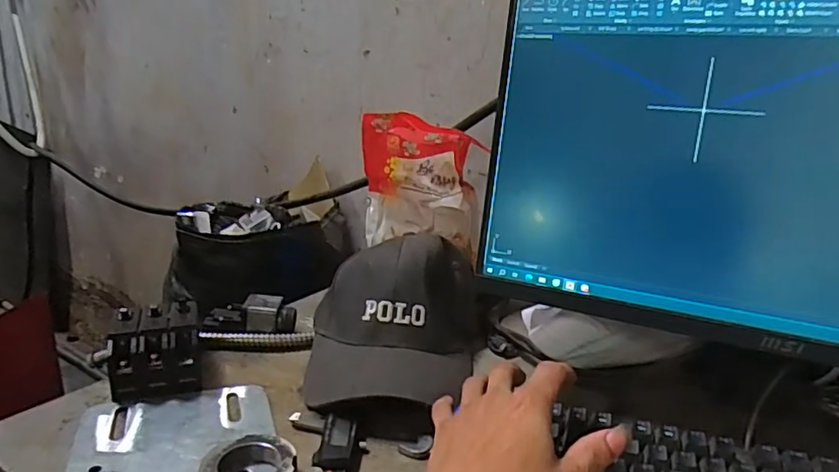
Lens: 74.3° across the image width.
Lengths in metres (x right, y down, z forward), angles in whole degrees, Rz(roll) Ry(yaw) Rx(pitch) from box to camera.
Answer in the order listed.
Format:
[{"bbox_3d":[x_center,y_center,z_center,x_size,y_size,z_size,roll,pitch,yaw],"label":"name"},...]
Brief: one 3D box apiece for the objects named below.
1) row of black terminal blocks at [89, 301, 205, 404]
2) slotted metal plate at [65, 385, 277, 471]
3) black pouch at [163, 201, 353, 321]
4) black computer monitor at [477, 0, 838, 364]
[{"bbox_3d":[-0.245,0.106,0.511,0.082,0.069,0.069,-3,17,-24],"label":"row of black terminal blocks"},{"bbox_3d":[-0.188,0.167,0.427,0.148,0.004,0.178,-3,17,-22],"label":"slotted metal plate"},{"bbox_3d":[-0.276,0.005,0.977,0.252,0.127,0.293,3,16,-1],"label":"black pouch"},{"bbox_3d":[0.291,-0.051,0.405,0.490,0.267,0.057,11,17,23],"label":"black computer monitor"}]

